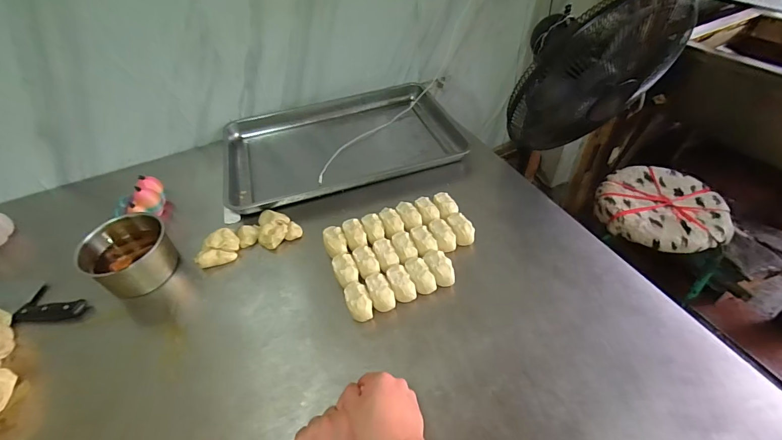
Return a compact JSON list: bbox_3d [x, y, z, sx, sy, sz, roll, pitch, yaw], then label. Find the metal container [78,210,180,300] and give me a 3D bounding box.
[{"bbox_3d":[-0.528,0.074,0.767,0.153,0.116,0.148,16,49,20],"label":"metal container"}]

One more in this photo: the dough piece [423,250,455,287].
[{"bbox_3d":[0.091,0.096,0.704,0.044,0.051,0.072,-15,46,-10],"label":"dough piece"}]

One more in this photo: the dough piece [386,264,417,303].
[{"bbox_3d":[0.017,0.121,0.691,0.038,0.048,0.073,-20,48,-14],"label":"dough piece"}]

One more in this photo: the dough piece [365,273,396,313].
[{"bbox_3d":[-0.020,0.137,0.682,0.039,0.048,0.070,-21,48,-15],"label":"dough piece"}]

